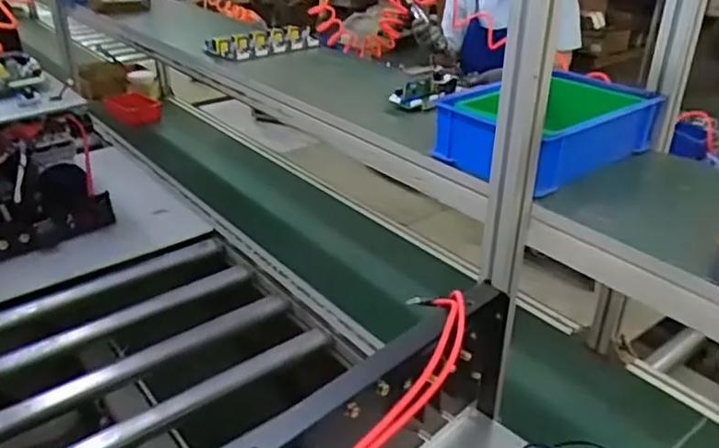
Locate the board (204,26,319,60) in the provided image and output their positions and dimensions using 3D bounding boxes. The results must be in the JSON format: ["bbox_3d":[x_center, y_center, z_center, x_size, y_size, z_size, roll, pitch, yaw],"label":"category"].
[{"bbox_3d":[-0.223,-0.430,1.490,0.260,0.038,0.103,-19,35,-31],"label":"board"}]

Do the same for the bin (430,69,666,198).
[{"bbox_3d":[0.263,-0.143,0.908,0.311,0.084,0.211,-21,36,-34],"label":"bin"}]

